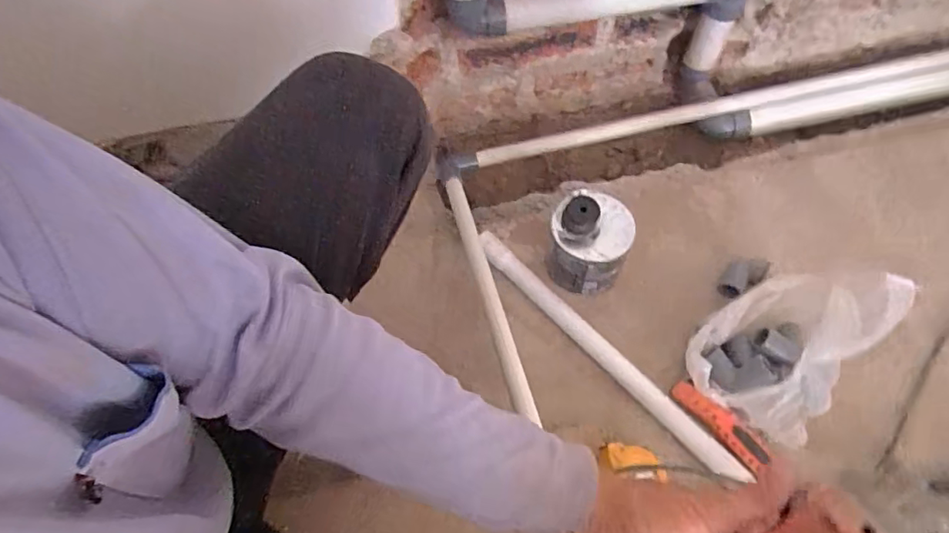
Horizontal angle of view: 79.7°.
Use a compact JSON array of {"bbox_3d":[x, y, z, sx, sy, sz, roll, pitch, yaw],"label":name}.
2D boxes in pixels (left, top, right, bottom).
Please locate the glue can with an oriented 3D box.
[{"bbox_3d":[0.139,-0.028,0.686,0.090,0.127,0.093,-1,62,2],"label":"glue can"}]

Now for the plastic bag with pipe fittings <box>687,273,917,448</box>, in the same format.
[{"bbox_3d":[0.336,0.080,0.611,0.204,0.125,0.147,-37,66,-16],"label":"plastic bag with pipe fittings"}]

